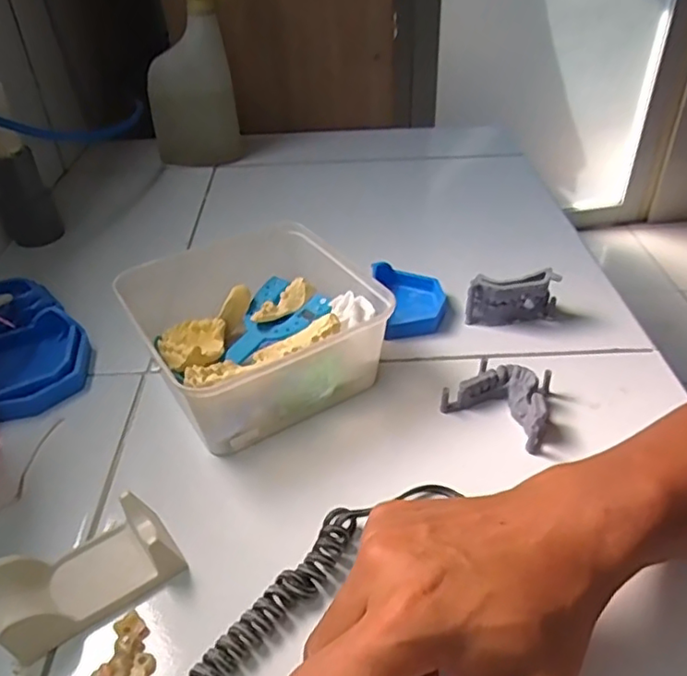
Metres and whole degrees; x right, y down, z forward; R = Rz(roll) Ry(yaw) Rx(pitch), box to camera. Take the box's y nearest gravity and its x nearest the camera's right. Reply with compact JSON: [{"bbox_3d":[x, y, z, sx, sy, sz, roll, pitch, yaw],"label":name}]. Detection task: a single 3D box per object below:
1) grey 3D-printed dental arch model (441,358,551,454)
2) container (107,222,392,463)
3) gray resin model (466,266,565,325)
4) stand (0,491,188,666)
[{"bbox_3d":[0.116,0.040,0.432,0.069,0.027,0.058,25,46,30],"label":"grey 3D-printed dental arch model"},{"bbox_3d":[-0.074,-0.018,0.473,0.159,0.061,0.196,-22,42,-23],"label":"container"},{"bbox_3d":[0.140,-0.032,0.506,0.074,0.045,0.017,-4,38,-2],"label":"gray resin model"},{"bbox_3d":[-0.138,0.122,0.329,0.089,0.029,0.048,-27,44,-28],"label":"stand"}]

